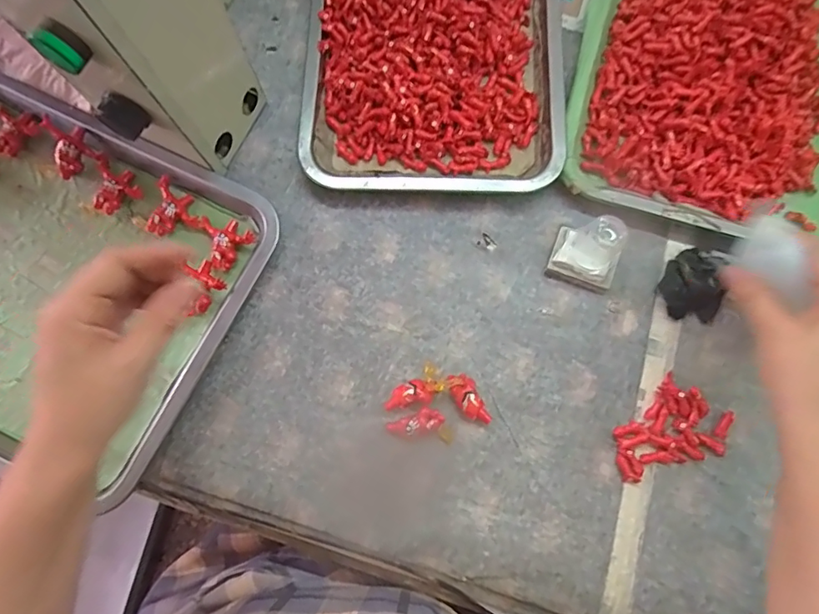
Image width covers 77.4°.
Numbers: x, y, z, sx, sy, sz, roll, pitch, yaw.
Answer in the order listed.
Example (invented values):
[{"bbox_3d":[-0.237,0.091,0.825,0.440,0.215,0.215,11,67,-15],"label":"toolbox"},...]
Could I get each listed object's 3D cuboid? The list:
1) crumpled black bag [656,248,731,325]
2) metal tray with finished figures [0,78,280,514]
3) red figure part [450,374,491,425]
[{"bbox_3d":[0.219,-0.017,0.395,0.044,0.010,0.055,18,79,5],"label":"crumpled black bag"},{"bbox_3d":[-0.290,-0.020,0.396,0.308,0.026,0.272,26,80,6],"label":"metal tray with finished figures"},{"bbox_3d":[0.043,0.068,0.376,0.018,0.013,0.041,-24,79,-4],"label":"red figure part"}]

